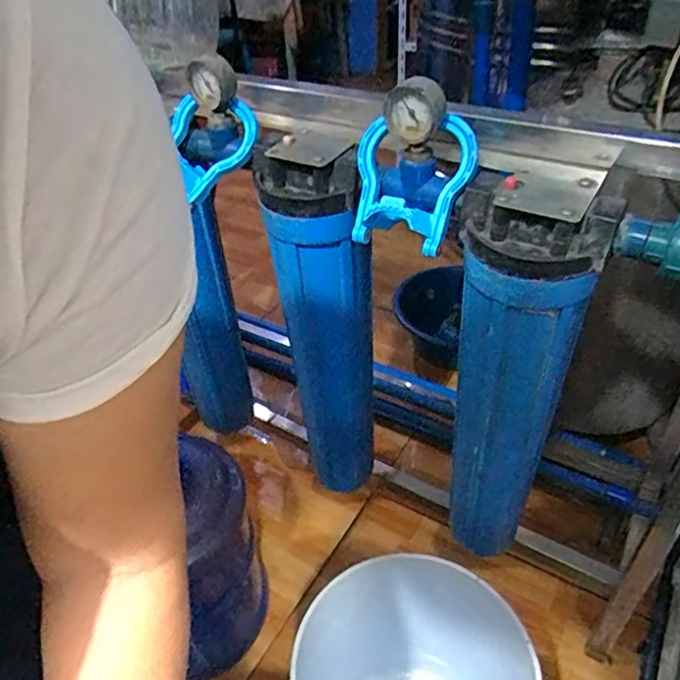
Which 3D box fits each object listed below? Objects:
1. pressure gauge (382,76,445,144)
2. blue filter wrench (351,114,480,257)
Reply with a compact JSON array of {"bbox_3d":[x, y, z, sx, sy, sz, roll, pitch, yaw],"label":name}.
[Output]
[{"bbox_3d":[0.070,-0.212,0.528,0.024,0.053,0.059,-33,47,-32],"label":"pressure gauge"},{"bbox_3d":[0.068,-0.150,0.552,0.121,0.131,0.046,7,7,26],"label":"blue filter wrench"}]

